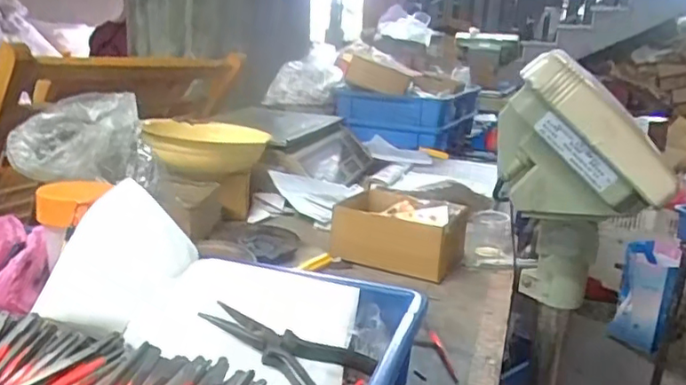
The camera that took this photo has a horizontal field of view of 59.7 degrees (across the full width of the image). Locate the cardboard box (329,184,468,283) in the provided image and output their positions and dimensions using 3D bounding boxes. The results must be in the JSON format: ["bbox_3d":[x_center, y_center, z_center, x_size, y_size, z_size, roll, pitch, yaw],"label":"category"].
[{"bbox_3d":[0.072,0.052,0.771,0.156,0.070,0.119,10,17,23],"label":"cardboard box"}]

